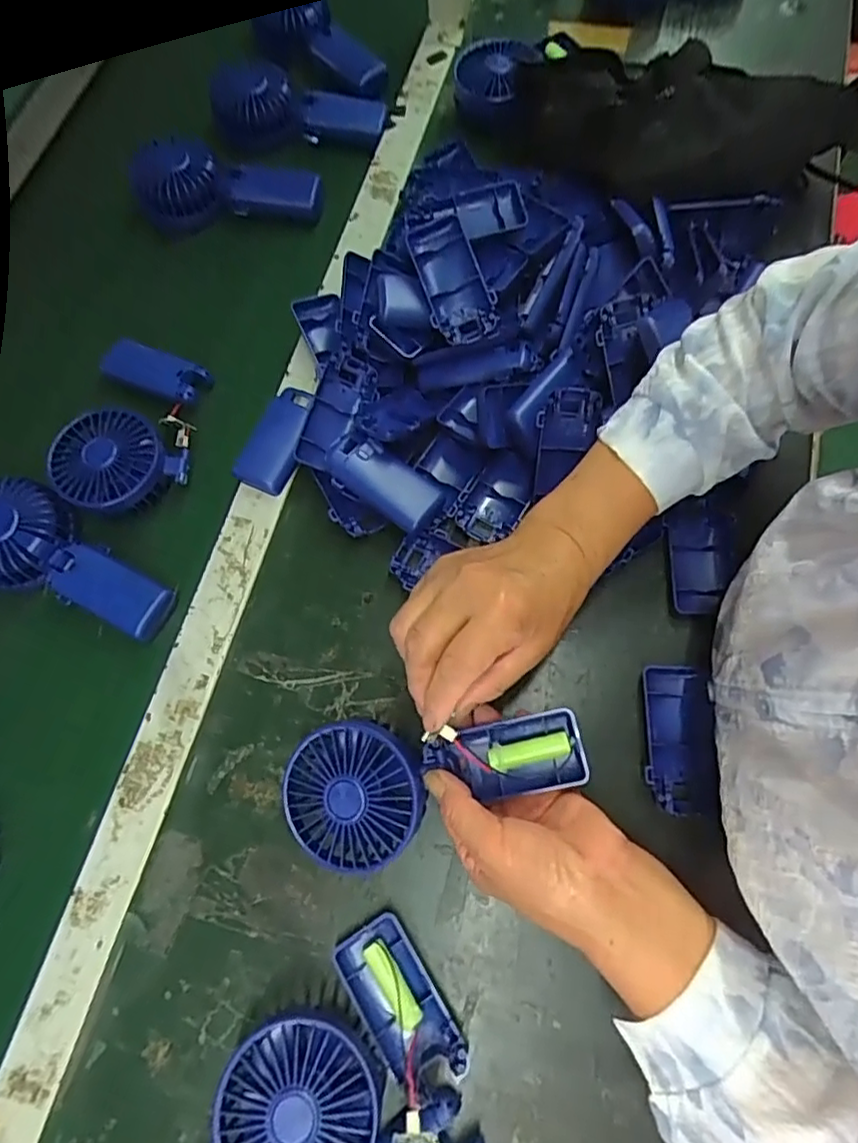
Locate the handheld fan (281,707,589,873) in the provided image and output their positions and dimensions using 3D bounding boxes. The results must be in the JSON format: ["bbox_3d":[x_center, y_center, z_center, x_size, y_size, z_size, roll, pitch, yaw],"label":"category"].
[{"bbox_3d":[0.001,0.125,0.373,0.183,0.025,0.079,-13,70,3],"label":"handheld fan"}]

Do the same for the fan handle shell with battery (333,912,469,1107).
[{"bbox_3d":[-0.017,0.261,0.375,0.047,0.014,0.091,-31,72,-9],"label":"fan handle shell with battery"}]

